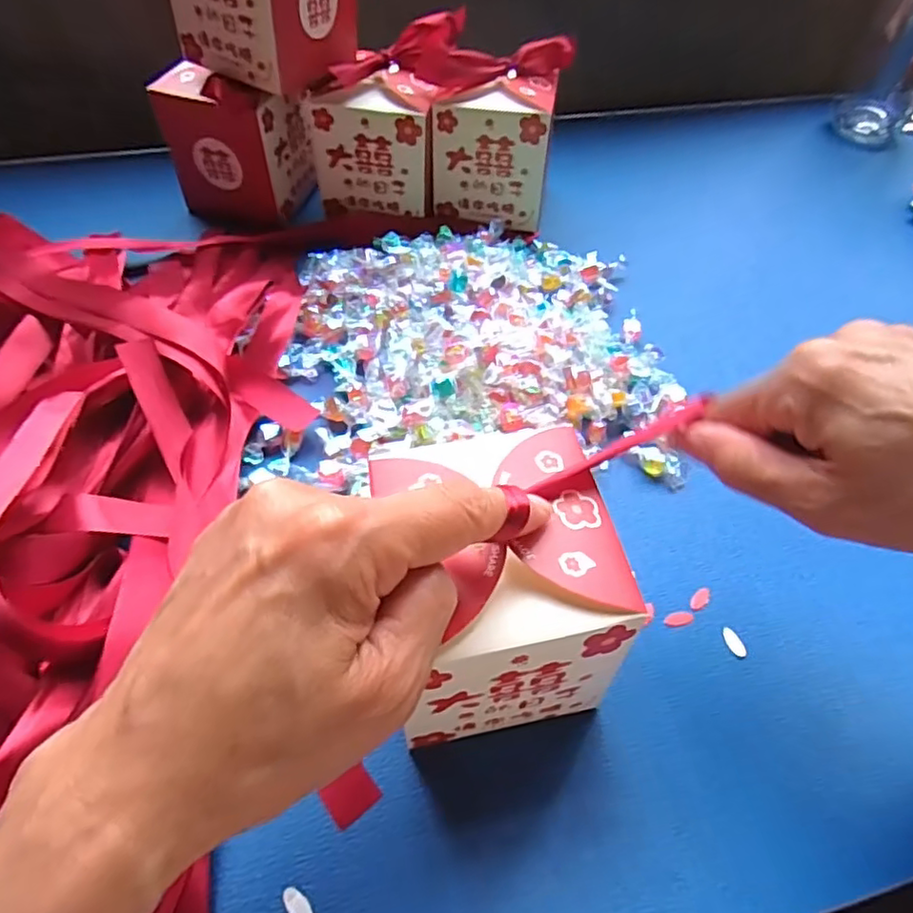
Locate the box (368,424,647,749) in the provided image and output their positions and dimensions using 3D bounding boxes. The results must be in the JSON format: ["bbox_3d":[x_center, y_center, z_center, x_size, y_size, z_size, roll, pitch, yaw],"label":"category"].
[{"bbox_3d":[0.015,0.047,0.229,0.075,0.077,0.083,-9,52,-11],"label":"box"}]

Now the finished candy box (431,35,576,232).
[{"bbox_3d":[0.032,-0.235,0.450,0.085,0.100,0.075,12,52,7],"label":"finished candy box"}]

